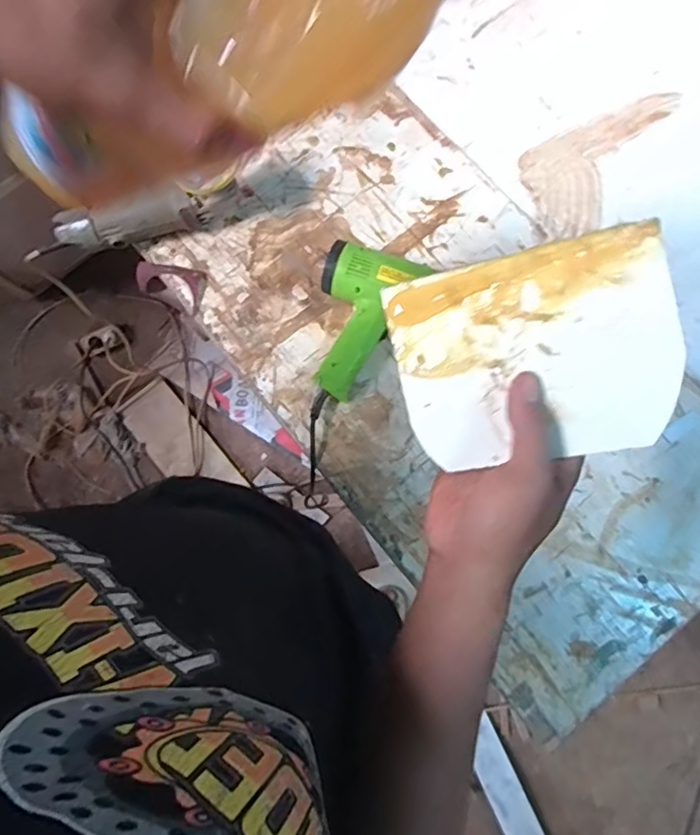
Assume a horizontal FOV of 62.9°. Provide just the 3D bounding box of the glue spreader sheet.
[{"bbox_3d":[0.103,-0.035,0.329,0.150,0.004,0.116,-10,93,19],"label":"glue spreader sheet"}]

